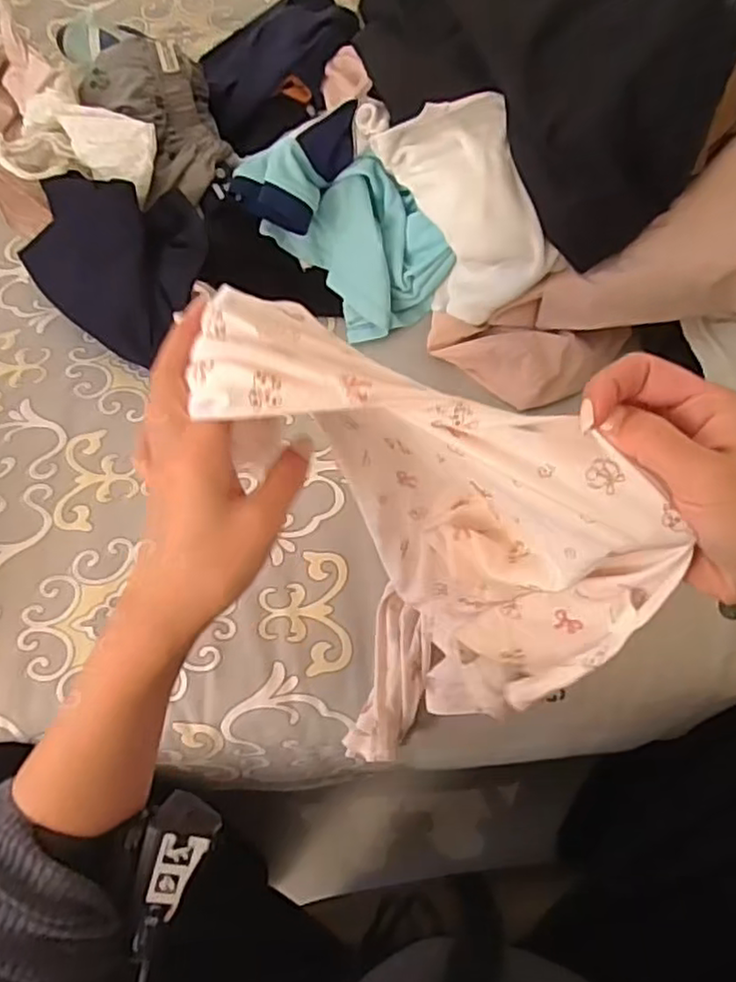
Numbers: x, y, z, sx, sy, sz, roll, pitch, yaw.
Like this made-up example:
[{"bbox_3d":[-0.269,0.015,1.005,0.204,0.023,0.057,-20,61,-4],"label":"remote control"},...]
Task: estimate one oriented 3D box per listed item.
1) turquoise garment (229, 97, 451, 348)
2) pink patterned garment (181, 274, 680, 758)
[{"bbox_3d":[-0.022,-0.265,0.676,0.121,0.135,0.191,-40,69,-15],"label":"turquoise garment"},{"bbox_3d":[0.033,0.037,0.433,0.168,0.294,0.214,-22,65,-7],"label":"pink patterned garment"}]

